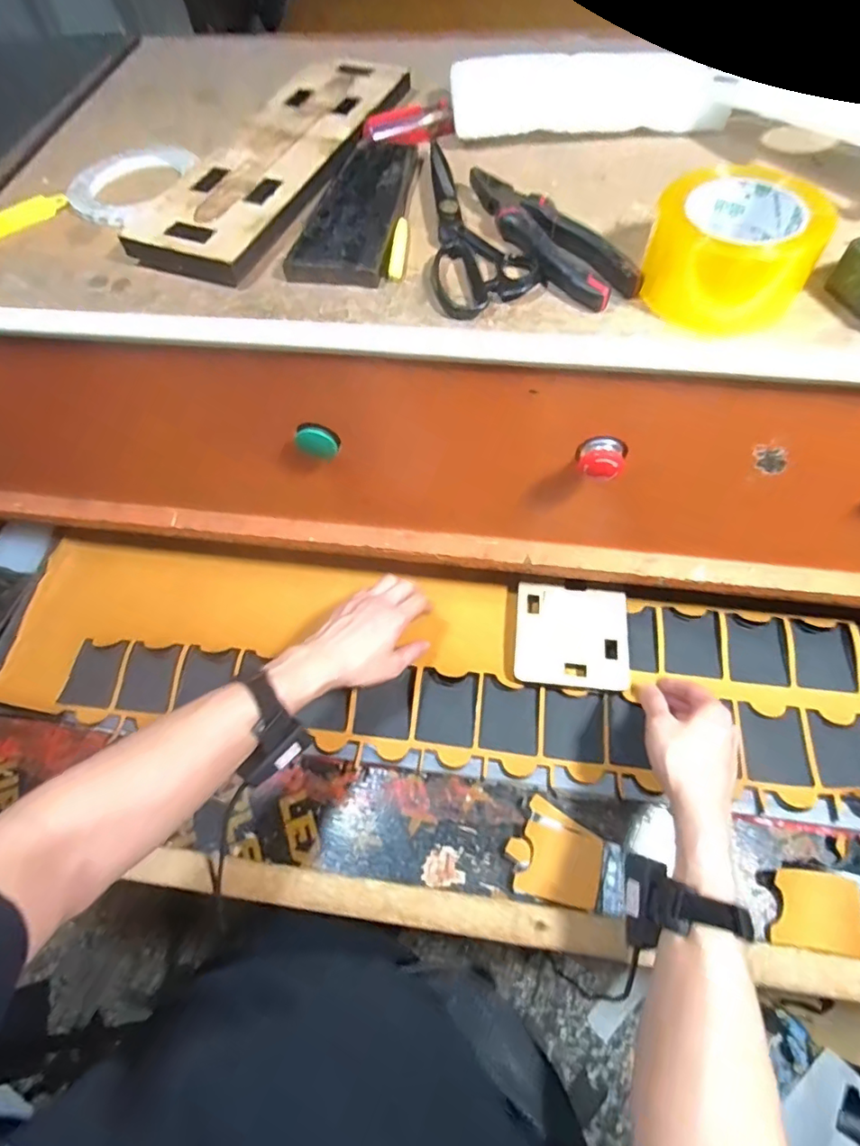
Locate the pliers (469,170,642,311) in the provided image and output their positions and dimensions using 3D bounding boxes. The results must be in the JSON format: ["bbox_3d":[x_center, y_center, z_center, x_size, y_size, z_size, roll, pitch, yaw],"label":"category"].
[{"bbox_3d":[0.090,-0.278,0.443,0.052,0.017,0.193,-27,64,-10],"label":"pliers"}]

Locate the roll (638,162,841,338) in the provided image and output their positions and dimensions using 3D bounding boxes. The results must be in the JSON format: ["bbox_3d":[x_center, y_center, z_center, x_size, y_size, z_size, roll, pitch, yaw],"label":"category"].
[{"bbox_3d":[0.221,-0.239,0.399,0.106,0.072,0.106,24,67,15],"label":"roll"}]

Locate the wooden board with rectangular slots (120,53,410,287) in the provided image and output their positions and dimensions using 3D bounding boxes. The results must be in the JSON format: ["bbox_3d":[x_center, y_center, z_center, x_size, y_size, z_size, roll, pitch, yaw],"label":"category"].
[{"bbox_3d":[-0.141,-0.401,0.519,0.122,0.027,0.353,21,66,14],"label":"wooden board with rectangular slots"}]

